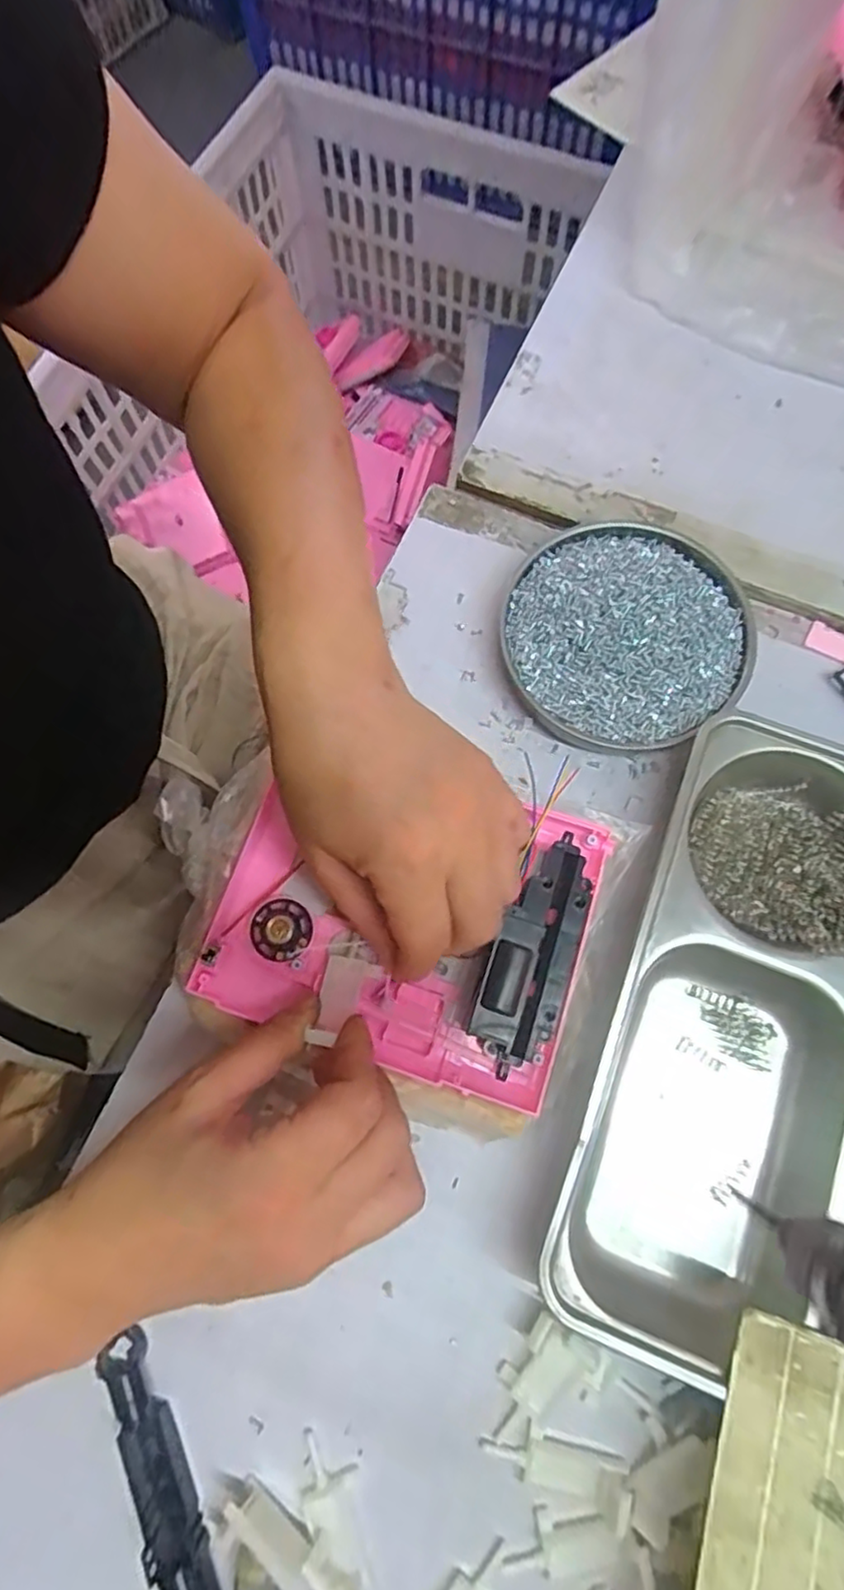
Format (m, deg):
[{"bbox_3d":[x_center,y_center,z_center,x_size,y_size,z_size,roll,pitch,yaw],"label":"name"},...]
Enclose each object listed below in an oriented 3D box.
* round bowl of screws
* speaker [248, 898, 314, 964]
[{"bbox_3d":[0.113,-0.090,0.370,0.130,0.023,0.133,0,73,1],"label":"round bowl of screws"},{"bbox_3d":[-0.066,0.062,0.306,0.028,0.009,0.027,0,73,1],"label":"speaker"}]

